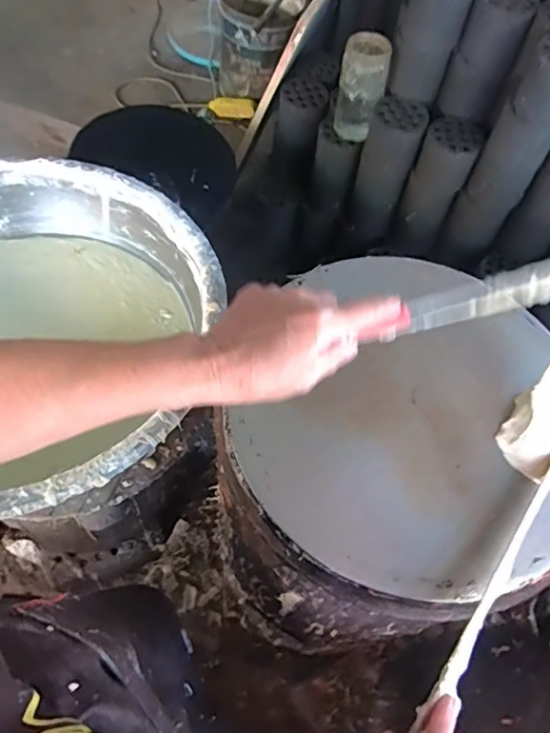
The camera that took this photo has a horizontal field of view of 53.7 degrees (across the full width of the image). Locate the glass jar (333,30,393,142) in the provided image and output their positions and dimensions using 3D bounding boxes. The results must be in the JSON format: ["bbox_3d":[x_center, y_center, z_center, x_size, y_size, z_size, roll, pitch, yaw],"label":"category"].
[{"bbox_3d":[0.161,-0.520,1.012,0.084,0.163,0.091,13,58,4],"label":"glass jar"}]

